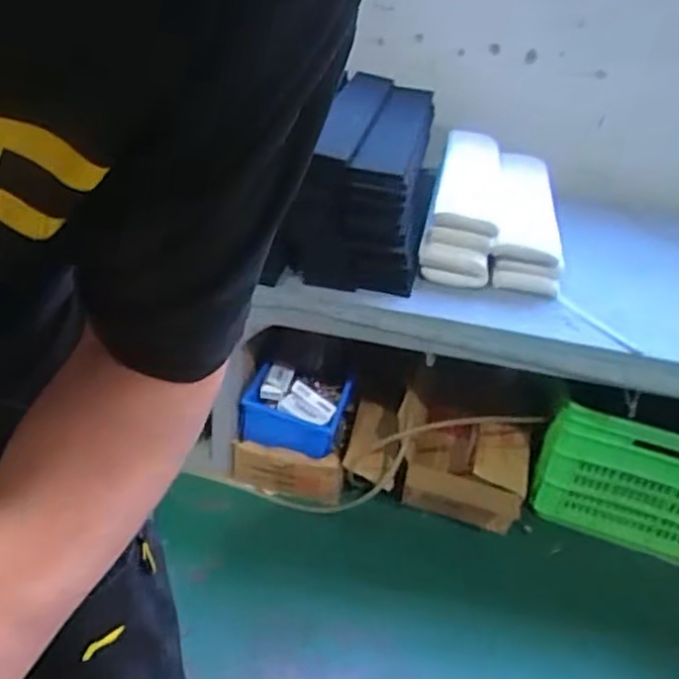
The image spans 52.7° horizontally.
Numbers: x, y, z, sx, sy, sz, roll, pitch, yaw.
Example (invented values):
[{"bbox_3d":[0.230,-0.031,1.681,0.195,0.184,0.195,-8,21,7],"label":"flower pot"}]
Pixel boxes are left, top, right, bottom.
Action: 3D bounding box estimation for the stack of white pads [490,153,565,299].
[{"bbox_3d":[0.394,-0.270,1.453,0.142,0.081,0.477,10,47,4],"label":"stack of white pads"}]

